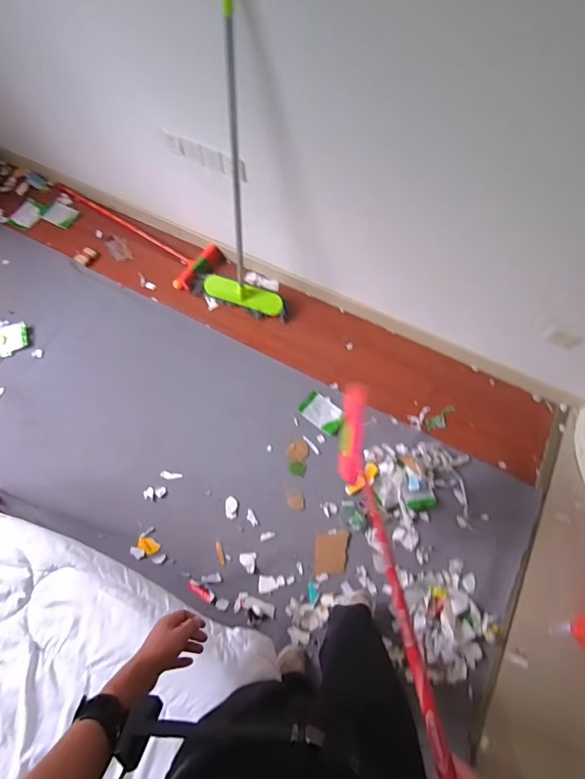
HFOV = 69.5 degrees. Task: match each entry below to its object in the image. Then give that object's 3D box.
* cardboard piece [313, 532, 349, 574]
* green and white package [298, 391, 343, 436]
[{"bbox_3d":[0.135,0.566,1.465,0.107,0.009,0.140,5,69,4],"label":"cardboard piece"},{"bbox_3d":[0.118,0.091,1.648,0.169,0.018,0.110,38,75,15],"label":"green and white package"}]

